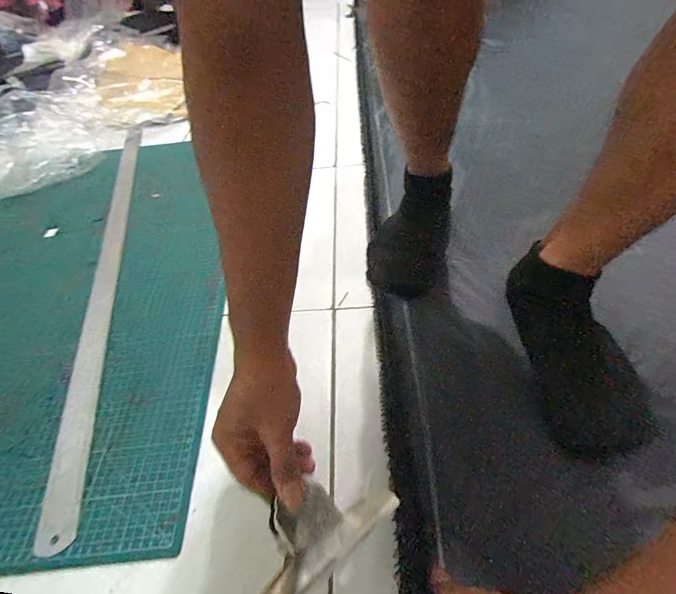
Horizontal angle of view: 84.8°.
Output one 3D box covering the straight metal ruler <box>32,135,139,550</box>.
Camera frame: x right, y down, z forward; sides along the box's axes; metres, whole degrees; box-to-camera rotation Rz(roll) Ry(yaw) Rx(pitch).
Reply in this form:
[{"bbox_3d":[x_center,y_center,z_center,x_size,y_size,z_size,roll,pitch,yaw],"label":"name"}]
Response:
[{"bbox_3d":[-0.415,-0.101,0.673,0.037,0.009,0.966,-16,48,-8],"label":"straight metal ruler"}]

